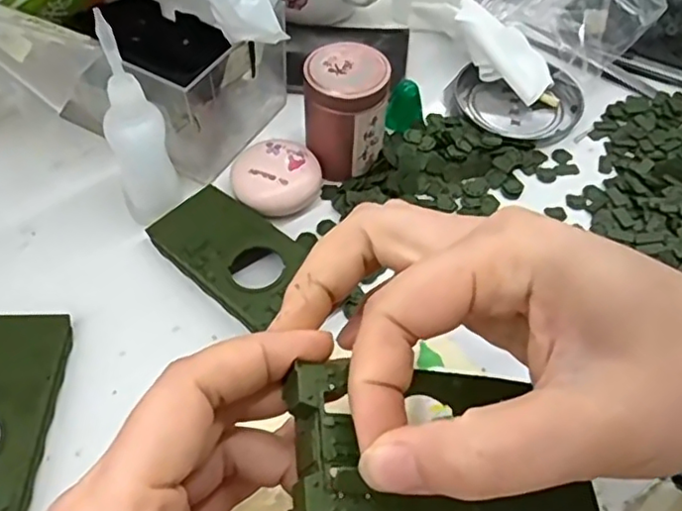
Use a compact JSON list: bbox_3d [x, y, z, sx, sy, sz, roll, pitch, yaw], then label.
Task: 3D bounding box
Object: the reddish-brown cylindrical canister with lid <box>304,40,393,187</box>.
[{"bbox_3d":[0.003,-0.080,0.347,0.045,0.058,0.043,5,54,3],"label":"reddish-brown cylindrical canister with lid"}]

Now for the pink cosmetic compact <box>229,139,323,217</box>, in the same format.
[{"bbox_3d":[-0.035,-0.043,0.346,0.048,0.018,0.043,-9,55,-6],"label":"pink cosmetic compact"}]

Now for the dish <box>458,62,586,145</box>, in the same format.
[{"bbox_3d":[0.115,-0.100,0.406,0.072,0.017,0.075,0,54,0],"label":"dish"}]

